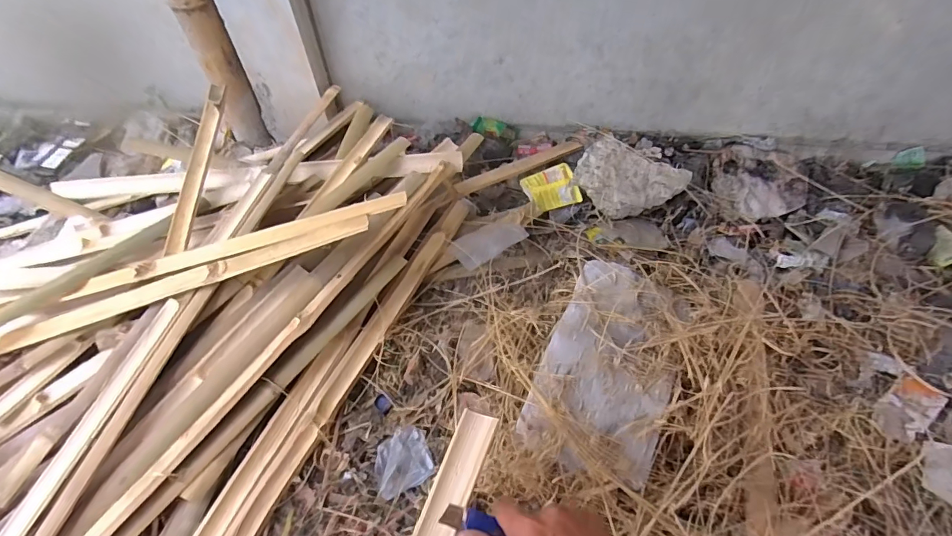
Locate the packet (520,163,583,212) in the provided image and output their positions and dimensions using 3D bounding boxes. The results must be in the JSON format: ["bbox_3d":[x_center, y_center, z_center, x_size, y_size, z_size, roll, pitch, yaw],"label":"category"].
[{"bbox_3d":[0.177,-0.186,1.065,0.121,0.044,0.097,-18,55,-12],"label":"packet"}]

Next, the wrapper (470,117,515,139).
[{"bbox_3d":[0.046,-0.362,1.173,0.115,0.038,0.027,12,53,-8],"label":"wrapper"}]

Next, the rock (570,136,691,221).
[{"bbox_3d":[0.345,-0.193,1.024,0.226,0.097,0.151,26,57,20],"label":"rock"}]

